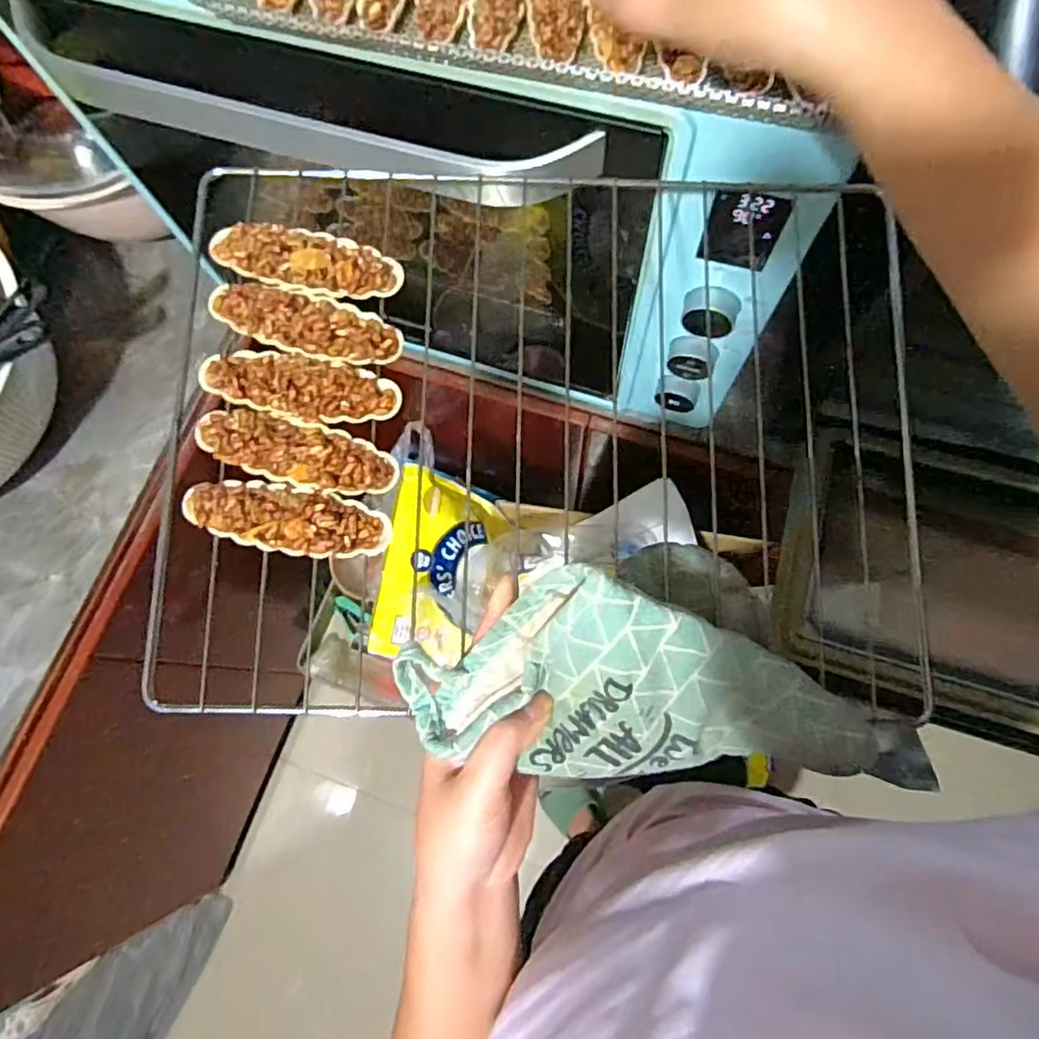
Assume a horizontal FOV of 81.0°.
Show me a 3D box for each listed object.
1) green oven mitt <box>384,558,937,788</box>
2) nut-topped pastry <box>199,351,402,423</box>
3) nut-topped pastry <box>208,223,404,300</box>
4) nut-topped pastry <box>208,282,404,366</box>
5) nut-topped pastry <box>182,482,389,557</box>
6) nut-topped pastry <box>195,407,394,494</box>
[{"bbox_3d":[0.056,0.074,0.297,0.217,0.059,0.106,8,108,3],"label":"green oven mitt"},{"bbox_3d":[-0.115,-0.070,0.318,0.102,0.017,0.032,9,73,4],"label":"nut-topped pastry"},{"bbox_3d":[-0.116,-0.141,0.330,0.100,0.017,0.032,9,73,4],"label":"nut-topped pastry"},{"bbox_3d":[-0.114,-0.105,0.322,0.102,0.014,0.031,16,74,6],"label":"nut-topped pastry"},{"bbox_3d":[-0.117,0.000,0.308,0.099,0.017,0.032,12,74,5],"label":"nut-topped pastry"},{"bbox_3d":[-0.115,-0.036,0.313,0.102,0.015,0.032,11,74,5],"label":"nut-topped pastry"}]

